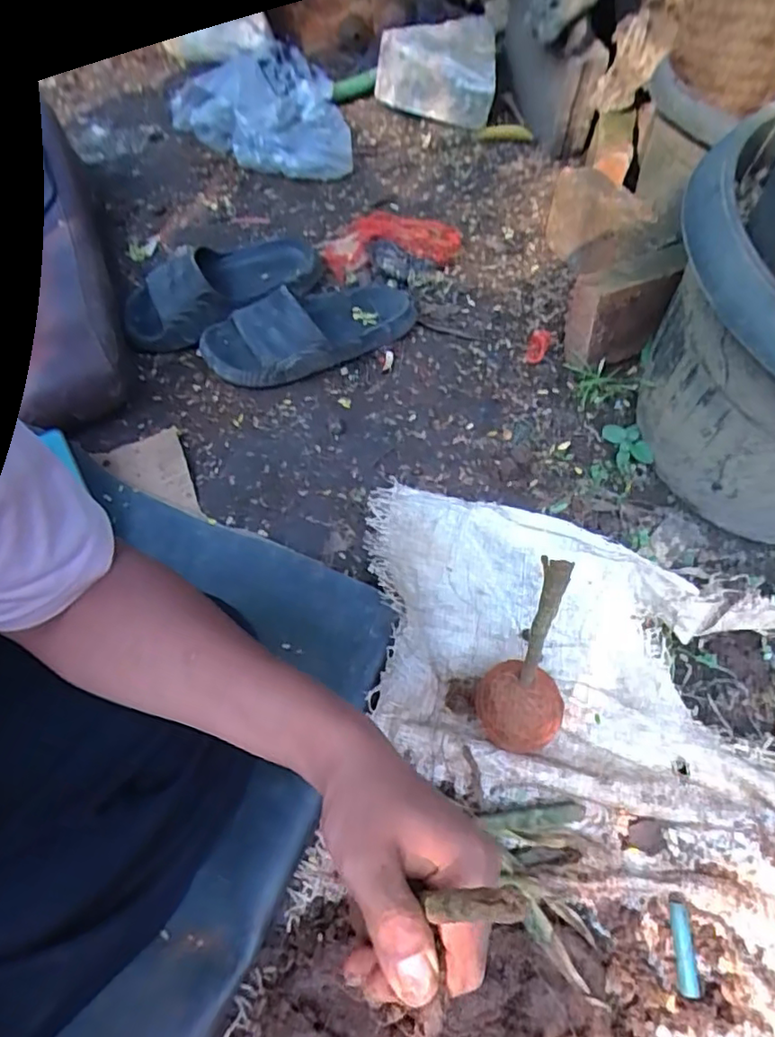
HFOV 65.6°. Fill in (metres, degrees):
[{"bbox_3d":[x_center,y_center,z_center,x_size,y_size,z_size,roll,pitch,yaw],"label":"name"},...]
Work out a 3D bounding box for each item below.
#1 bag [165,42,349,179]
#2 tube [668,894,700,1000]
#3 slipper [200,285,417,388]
[{"bbox_3d":[-0.188,-0.676,0.996,0.259,0.091,0.299,-27,63,-17],"label":"bag"},{"bbox_3d":[0.229,0.329,0.464,0.015,0.009,0.064,7,59,3],"label":"tube"},{"bbox_3d":[-0.090,-0.245,0.748,0.272,0.071,0.126,-29,64,-17],"label":"slipper"}]

